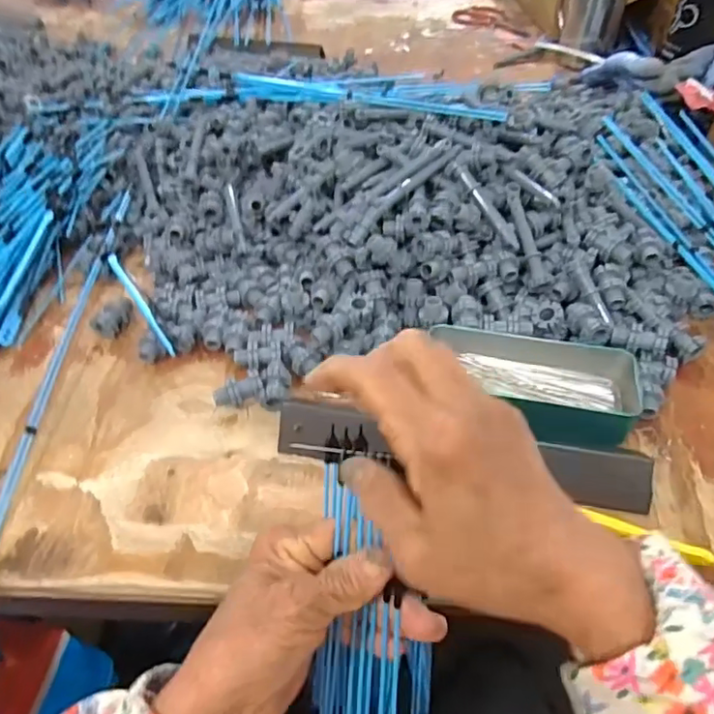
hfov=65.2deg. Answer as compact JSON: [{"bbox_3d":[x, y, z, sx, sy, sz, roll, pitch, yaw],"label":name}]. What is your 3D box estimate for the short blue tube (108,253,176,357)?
[{"bbox_3d":[-0.187,-0.048,0.478,0.008,0.012,0.137,-27,54,-22],"label":"short blue tube"}]

